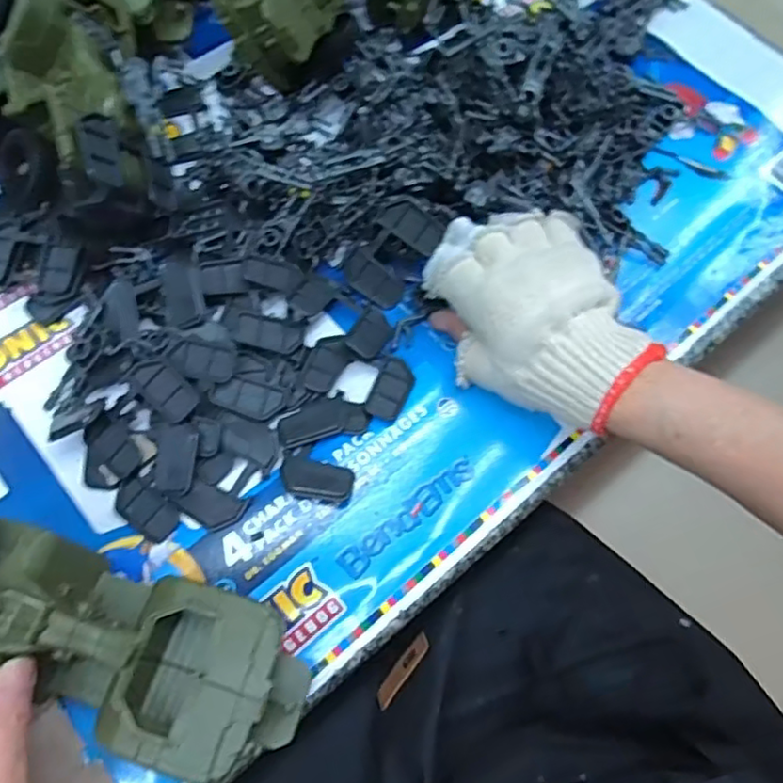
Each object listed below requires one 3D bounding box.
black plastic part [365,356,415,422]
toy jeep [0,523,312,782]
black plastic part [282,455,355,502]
[{"bbox_3d":[0.000,-0.001,0.421,0.022,0.005,0.043,24,70,6],"label":"black plastic part"},{"bbox_3d":[-0.135,0.118,0.308,0.190,0.071,0.077,20,69,2],"label":"toy jeep"},{"bbox_3d":[-0.044,0.052,0.386,0.041,0.005,0.023,12,69,2],"label":"black plastic part"}]

